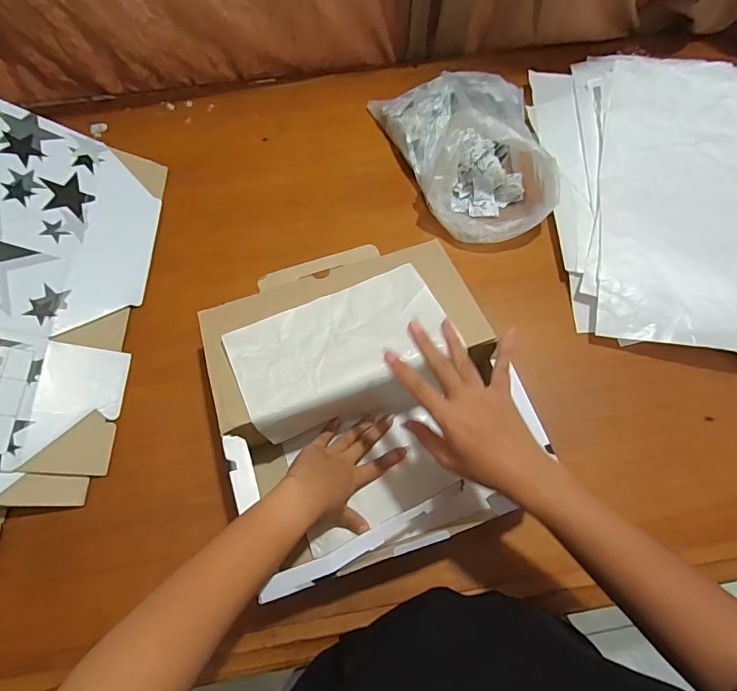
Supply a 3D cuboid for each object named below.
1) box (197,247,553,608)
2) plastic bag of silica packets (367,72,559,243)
[{"bbox_3d":[-0.007,0.048,0.475,0.276,0.096,0.304,-18,71,-7],"label":"box"},{"bbox_3d":[0.148,-0.276,0.615,0.194,0.100,0.266,-20,71,-6],"label":"plastic bag of silica packets"}]

